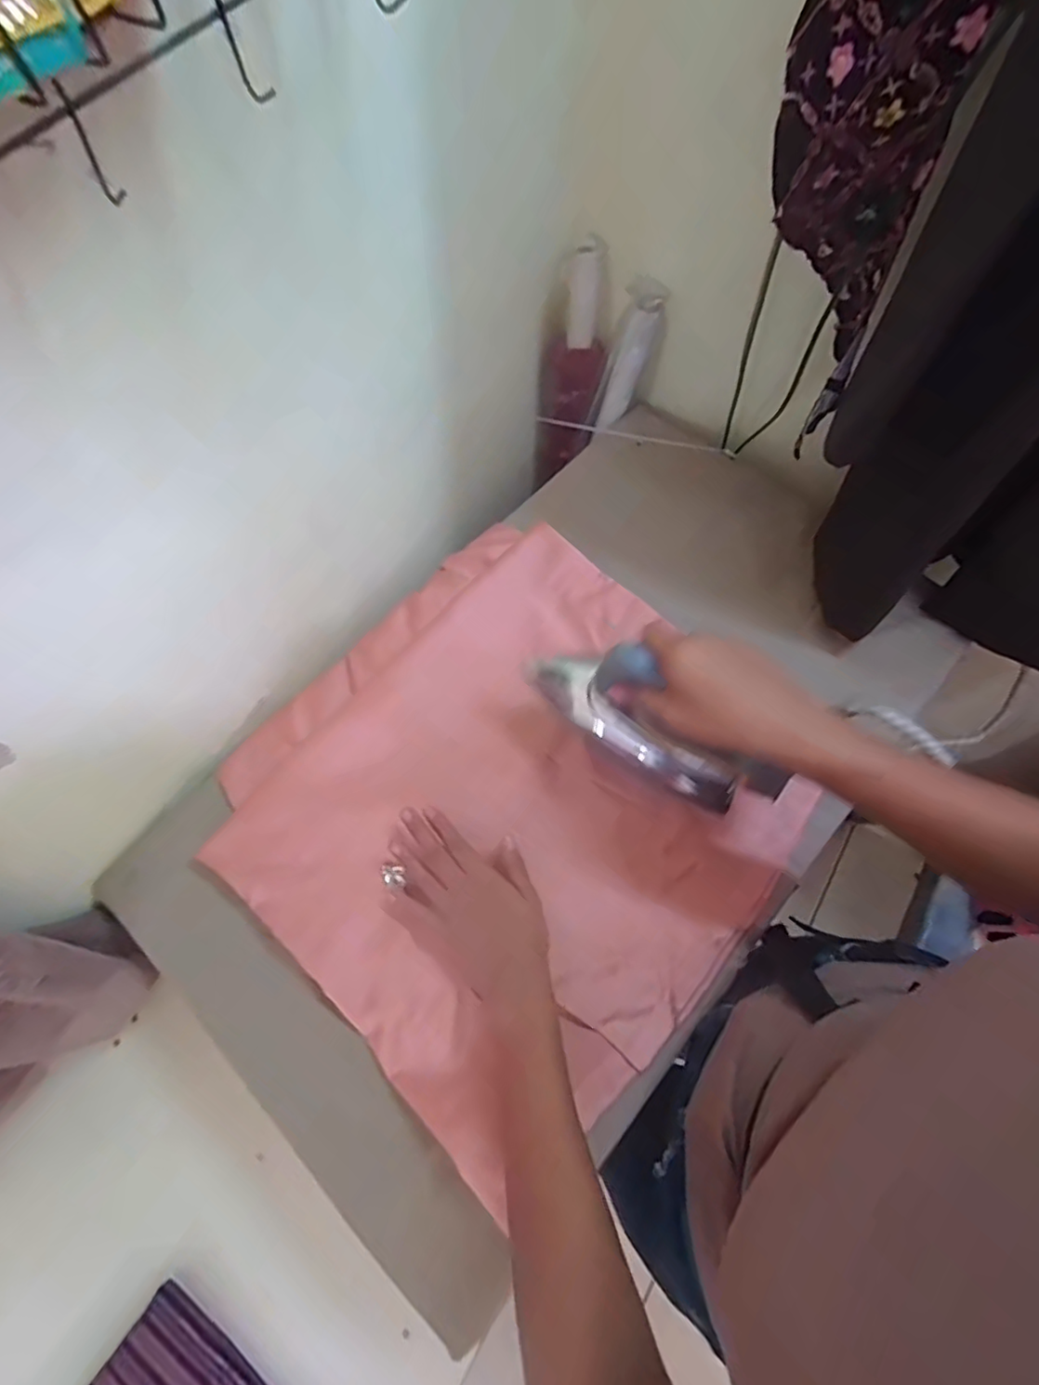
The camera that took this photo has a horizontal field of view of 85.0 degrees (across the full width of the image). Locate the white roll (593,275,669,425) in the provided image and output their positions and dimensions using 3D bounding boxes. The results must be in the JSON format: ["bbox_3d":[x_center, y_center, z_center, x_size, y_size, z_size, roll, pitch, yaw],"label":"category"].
[{"bbox_3d":[0.130,-0.402,0.686,0.042,0.162,0.043,33,44,16],"label":"white roll"}]

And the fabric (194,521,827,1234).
[{"bbox_3d":[0.002,0.098,0.524,0.450,0.037,0.453,39,74,18],"label":"fabric"}]

